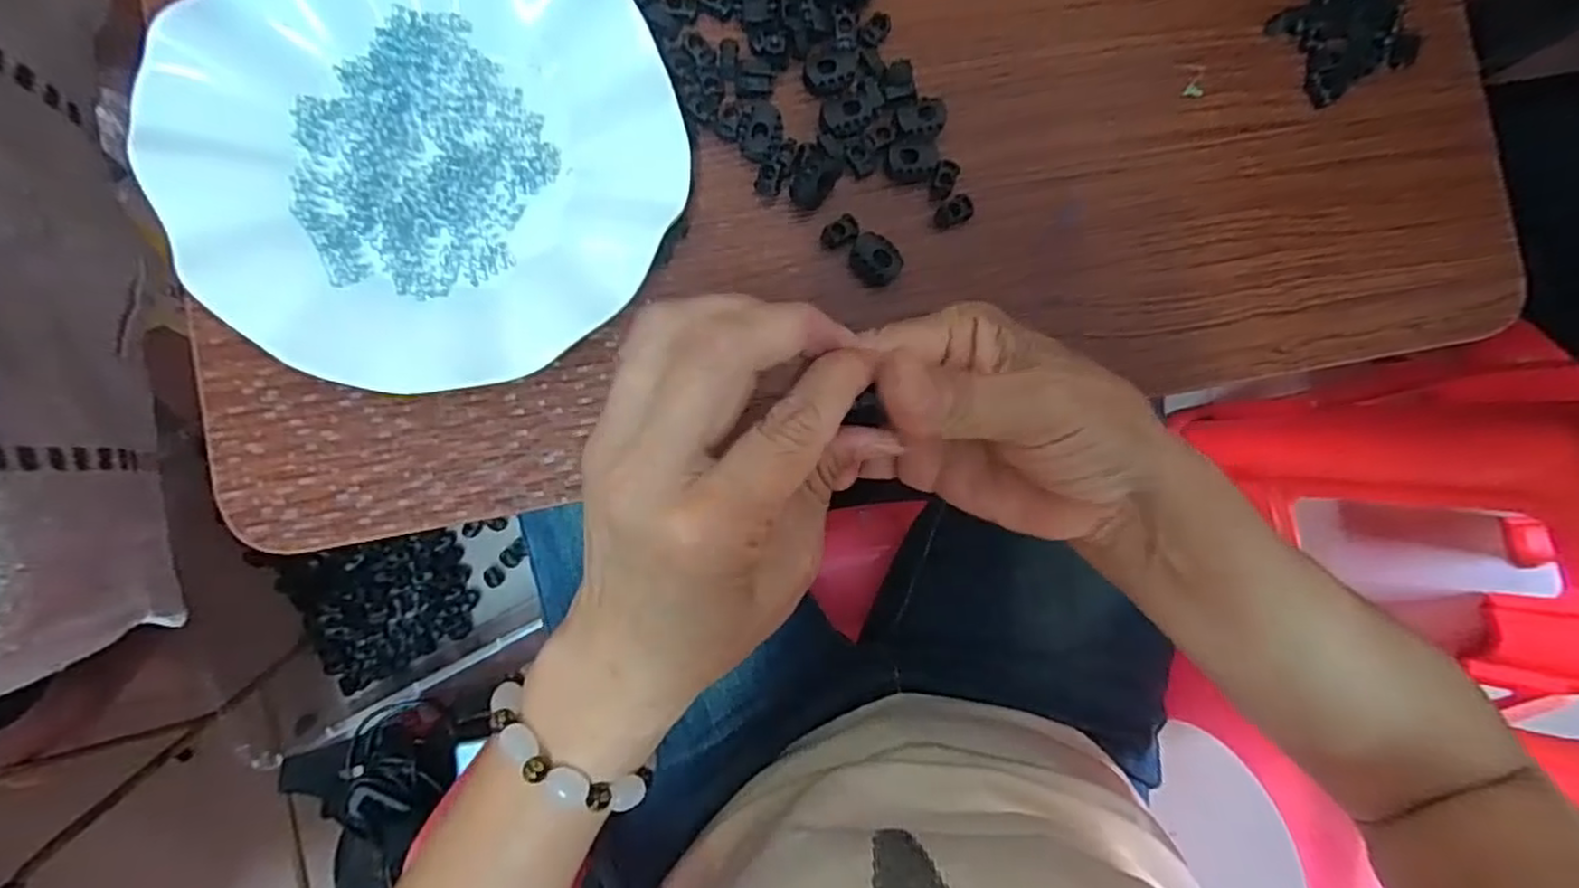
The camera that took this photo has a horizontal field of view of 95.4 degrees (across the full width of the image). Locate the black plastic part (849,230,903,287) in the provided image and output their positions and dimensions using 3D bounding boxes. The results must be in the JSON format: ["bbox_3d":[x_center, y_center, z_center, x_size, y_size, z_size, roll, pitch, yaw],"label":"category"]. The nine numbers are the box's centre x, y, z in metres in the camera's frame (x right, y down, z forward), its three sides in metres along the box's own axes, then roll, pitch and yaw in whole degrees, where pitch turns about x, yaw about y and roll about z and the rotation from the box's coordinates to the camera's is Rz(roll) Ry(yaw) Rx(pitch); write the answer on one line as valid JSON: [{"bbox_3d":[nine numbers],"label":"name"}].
[{"bbox_3d":[0.036,-0.078,0.305,0.019,0.011,0.023,-43,91,-5],"label":"black plastic part"}]

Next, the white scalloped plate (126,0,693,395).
[{"bbox_3d":[-0.136,-0.111,0.279,0.179,0.034,0.176,0,87,-5],"label":"white scalloped plate"}]

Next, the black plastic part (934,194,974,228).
[{"bbox_3d":[0.071,-0.100,0.311,0.016,0.008,0.011,-28,90,-5],"label":"black plastic part"}]

